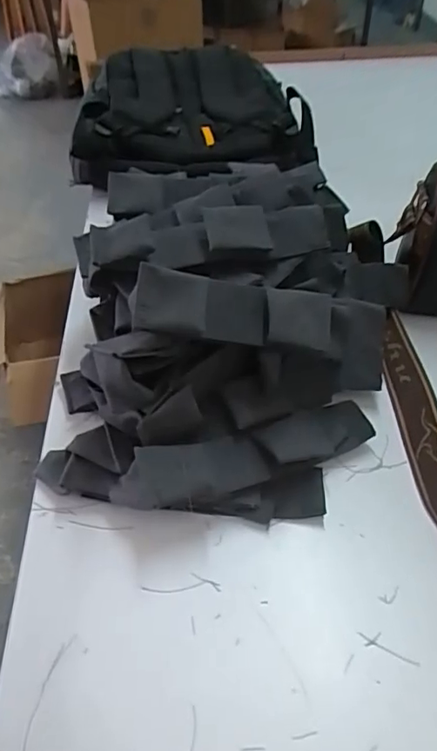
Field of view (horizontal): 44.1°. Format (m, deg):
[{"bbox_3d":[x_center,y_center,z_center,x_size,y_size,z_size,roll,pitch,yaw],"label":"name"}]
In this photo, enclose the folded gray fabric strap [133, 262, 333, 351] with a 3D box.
[{"bbox_3d":[0.014,-0.047,0.389,0.143,0.013,0.044,6,84,-11],"label":"folded gray fabric strap"}]

